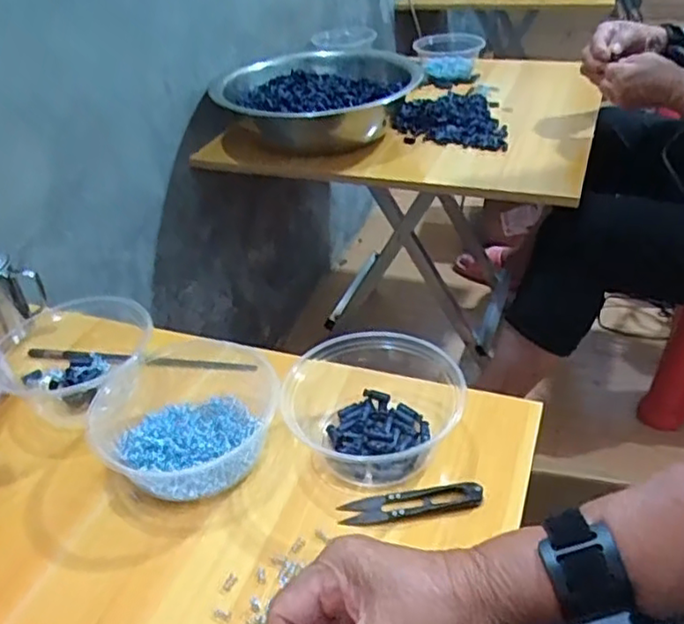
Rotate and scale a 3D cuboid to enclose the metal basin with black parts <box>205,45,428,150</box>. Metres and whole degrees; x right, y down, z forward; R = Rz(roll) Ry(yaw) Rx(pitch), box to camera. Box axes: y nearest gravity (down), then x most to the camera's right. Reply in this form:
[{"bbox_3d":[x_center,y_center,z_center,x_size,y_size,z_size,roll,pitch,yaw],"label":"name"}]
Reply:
[{"bbox_3d":[-0.033,-0.332,1.027,0.286,0.094,0.301,8,38,17],"label":"metal basin with black parts"}]

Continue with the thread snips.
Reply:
[{"bbox_3d":[0.049,0.136,0.469,0.101,0.010,0.020,-6,36,-1],"label":"thread snips"}]

